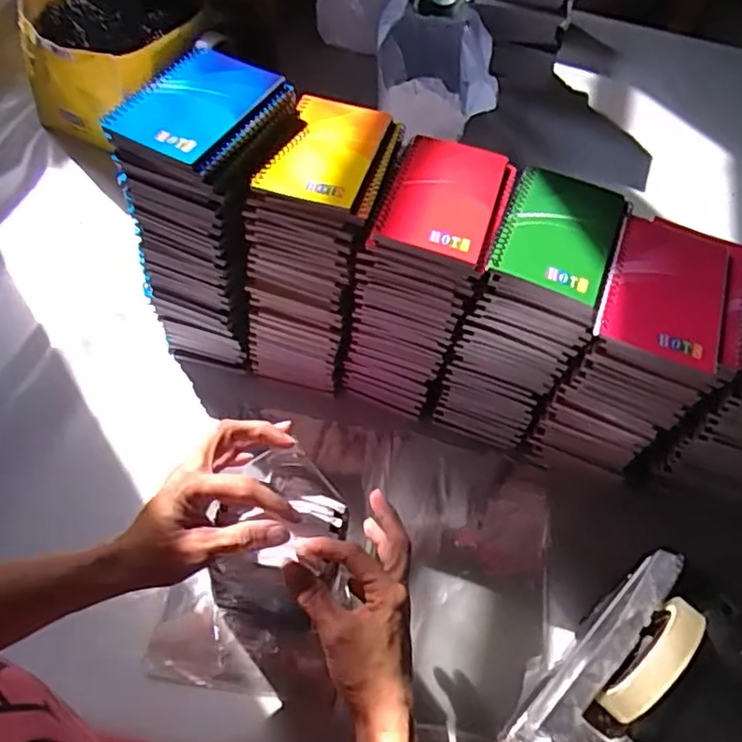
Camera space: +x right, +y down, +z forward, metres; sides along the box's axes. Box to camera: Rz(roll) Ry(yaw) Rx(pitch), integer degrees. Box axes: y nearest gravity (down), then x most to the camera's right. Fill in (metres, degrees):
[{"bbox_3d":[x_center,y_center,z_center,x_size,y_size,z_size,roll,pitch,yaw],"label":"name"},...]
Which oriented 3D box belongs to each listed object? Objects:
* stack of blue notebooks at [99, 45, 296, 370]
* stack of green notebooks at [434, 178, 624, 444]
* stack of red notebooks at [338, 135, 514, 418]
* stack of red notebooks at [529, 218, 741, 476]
[{"bbox_3d":[-0.141,-0.138,0.608,0.111,0.256,0.144,18,57,7],"label":"stack of blue notebooks"},{"bbox_3d":[0.138,-0.049,0.590,0.093,0.226,0.132,20,58,8],"label":"stack of green notebooks"},{"bbox_3d":[0.049,-0.078,0.605,0.097,0.233,0.138,21,58,9],"label":"stack of red notebooks"},{"bbox_3d":[0.222,-0.007,0.557,0.106,0.216,0.138,26,59,12],"label":"stack of red notebooks"}]

